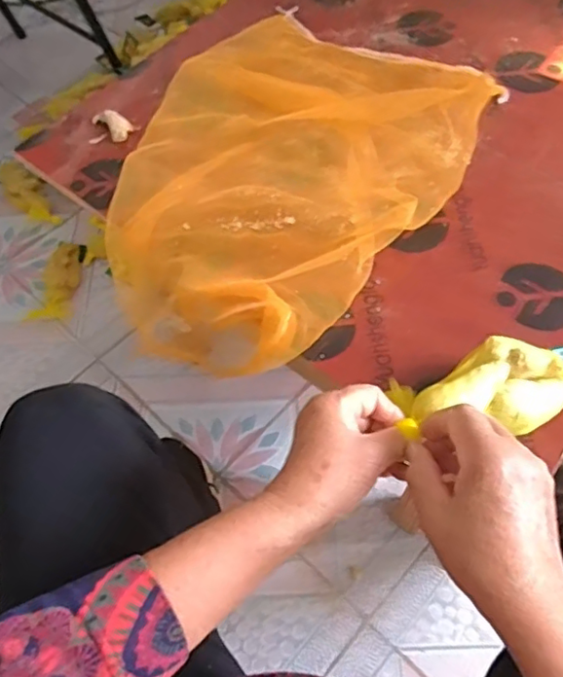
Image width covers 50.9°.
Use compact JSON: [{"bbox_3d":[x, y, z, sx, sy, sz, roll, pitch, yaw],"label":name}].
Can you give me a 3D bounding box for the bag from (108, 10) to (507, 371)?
[{"bbox_3d":[-0.011,-0.163,0.590,0.306,0.063,0.399,29,64,19],"label":"bag"}]

